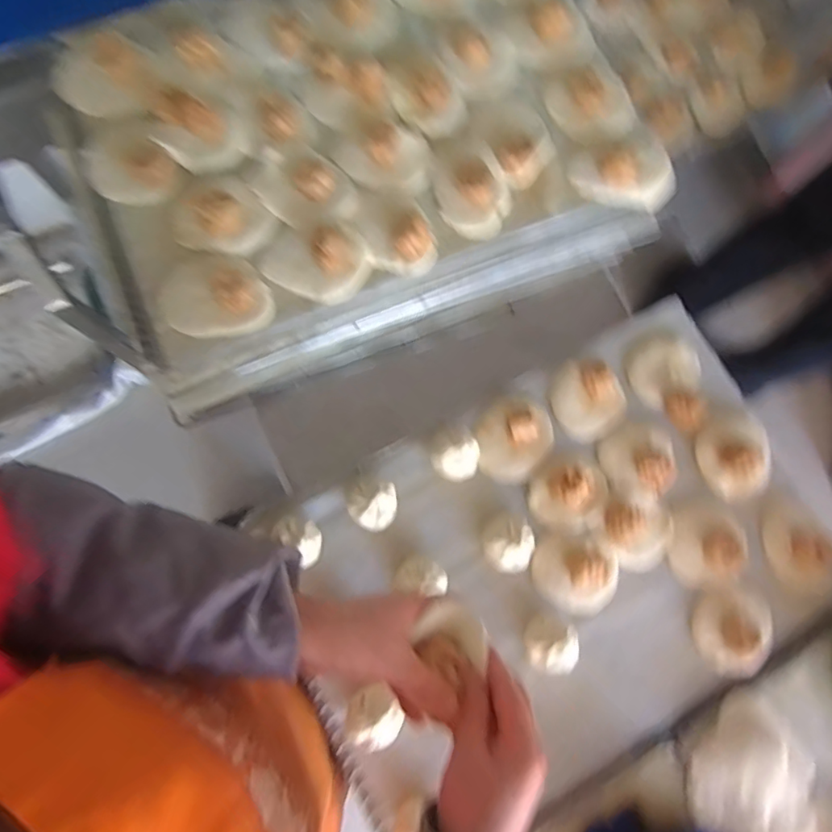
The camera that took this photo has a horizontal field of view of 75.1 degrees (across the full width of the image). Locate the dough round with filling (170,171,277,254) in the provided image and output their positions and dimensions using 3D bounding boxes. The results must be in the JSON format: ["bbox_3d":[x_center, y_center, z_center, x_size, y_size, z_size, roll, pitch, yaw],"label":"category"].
[{"bbox_3d":[-0.207,-0.207,0.572,0.096,0.025,0.085,44,80,4],"label":"dough round with filling"}]

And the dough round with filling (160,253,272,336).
[{"bbox_3d":[-0.203,-0.127,0.550,0.108,0.032,0.085,-2,80,-4],"label":"dough round with filling"}]

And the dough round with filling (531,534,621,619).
[{"bbox_3d":[0.178,0.174,0.589,0.095,0.032,0.087,12,79,-2],"label":"dough round with filling"}]

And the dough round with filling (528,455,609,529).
[{"bbox_3d":[0.174,0.083,0.604,0.093,0.035,0.083,-4,80,-5],"label":"dough round with filling"}]

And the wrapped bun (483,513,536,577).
[{"bbox_3d":[0.102,0.139,0.586,0.057,0.041,0.059,1,80,-4],"label":"wrapped bun"}]

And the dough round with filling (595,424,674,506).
[{"bbox_3d":[0.260,0.052,0.616,0.089,0.038,0.096,-6,80,-5],"label":"dough round with filling"}]

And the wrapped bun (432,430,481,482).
[{"bbox_3d":[0.046,0.046,0.601,0.049,0.045,0.051,1,80,-4],"label":"wrapped bun"}]

